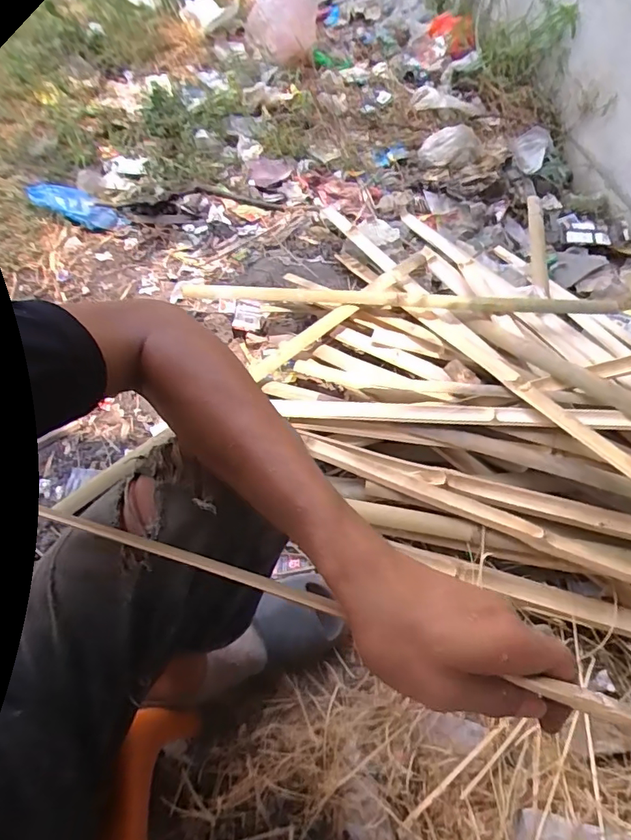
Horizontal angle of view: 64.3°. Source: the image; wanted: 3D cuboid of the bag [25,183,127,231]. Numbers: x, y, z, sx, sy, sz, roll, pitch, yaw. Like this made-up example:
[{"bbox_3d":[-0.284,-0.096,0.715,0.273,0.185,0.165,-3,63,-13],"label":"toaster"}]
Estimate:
[{"bbox_3d":[-0.612,-0.550,1.290,0.258,0.040,0.113,22,54,-5],"label":"bag"}]

